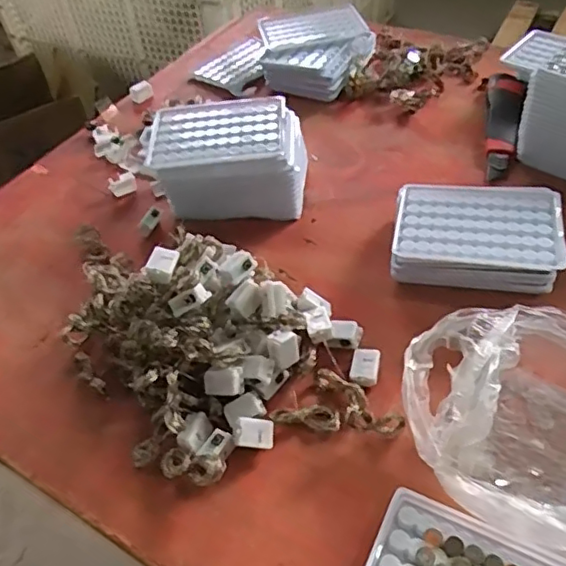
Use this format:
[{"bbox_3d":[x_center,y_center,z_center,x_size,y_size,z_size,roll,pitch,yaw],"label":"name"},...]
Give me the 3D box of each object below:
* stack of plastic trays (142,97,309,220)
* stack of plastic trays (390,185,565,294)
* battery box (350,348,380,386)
[{"bbox_3d":[-0.053,-0.121,0.588,0.147,0.072,0.106,-1,48,5],"label":"stack of plastic trays"},{"bbox_3d":[0.162,-0.038,0.504,0.133,0.046,0.097,5,49,10],"label":"stack of plastic trays"},{"bbox_3d":[0.062,0.063,0.447,0.021,0.008,0.029,7,50,12],"label":"battery box"}]

